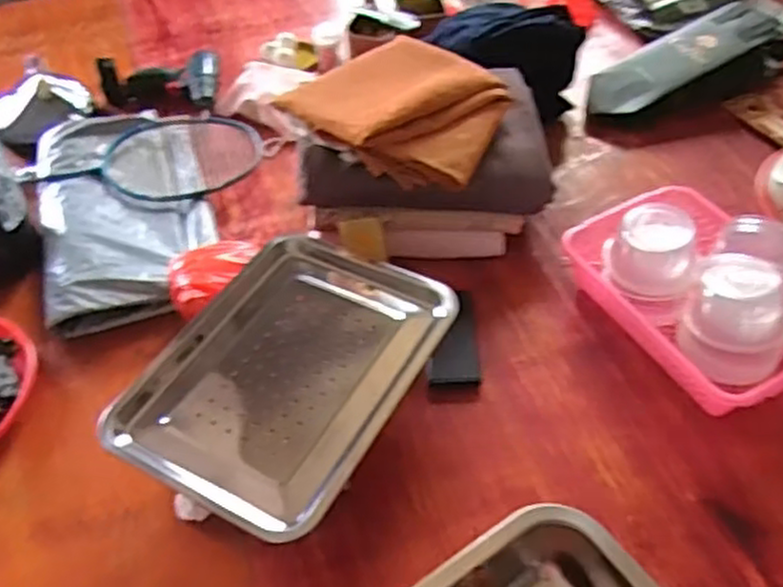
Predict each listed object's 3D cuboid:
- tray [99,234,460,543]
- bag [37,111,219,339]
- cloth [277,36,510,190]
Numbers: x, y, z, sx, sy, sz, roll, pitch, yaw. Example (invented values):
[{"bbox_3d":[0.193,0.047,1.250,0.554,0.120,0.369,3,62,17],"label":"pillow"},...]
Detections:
[{"bbox_3d":[-0.113,0.080,0.824,0.267,0.027,0.349,20,52,21],"label":"tray"},{"bbox_3d":[-0.403,-0.137,1.132,0.237,0.043,0.453,-16,49,-10],"label":"bag"},{"bbox_3d":[0.018,-0.250,0.997,0.262,0.068,0.244,29,55,26],"label":"cloth"}]

